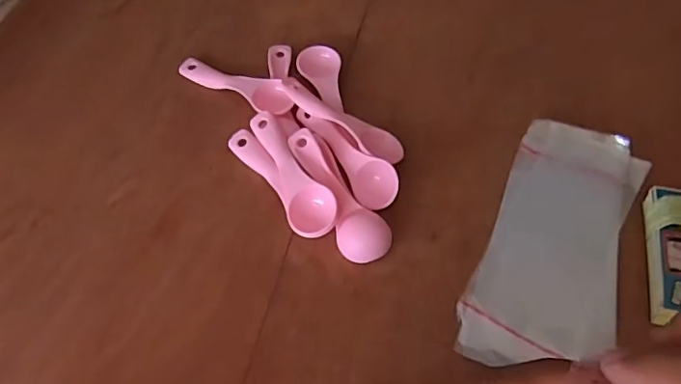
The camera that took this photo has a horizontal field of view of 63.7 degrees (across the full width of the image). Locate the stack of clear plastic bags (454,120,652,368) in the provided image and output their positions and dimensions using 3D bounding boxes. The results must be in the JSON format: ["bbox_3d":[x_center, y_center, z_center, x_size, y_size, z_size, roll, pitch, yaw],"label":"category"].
[{"bbox_3d":[0.157,0.034,0.390,0.093,0.011,0.204,23,61,14],"label":"stack of clear plastic bags"}]

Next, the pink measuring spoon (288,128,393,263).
[{"bbox_3d":[-0.001,-0.001,0.408,0.037,0.020,0.116,-23,61,-14],"label":"pink measuring spoon"}]

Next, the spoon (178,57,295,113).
[{"bbox_3d":[-0.089,-0.092,0.463,0.114,0.025,0.029,32,64,19],"label":"spoon"}]

